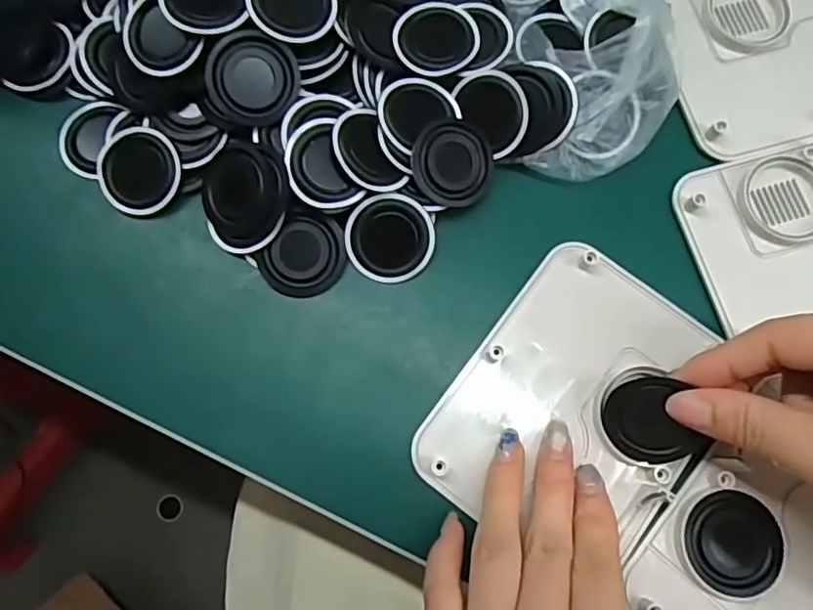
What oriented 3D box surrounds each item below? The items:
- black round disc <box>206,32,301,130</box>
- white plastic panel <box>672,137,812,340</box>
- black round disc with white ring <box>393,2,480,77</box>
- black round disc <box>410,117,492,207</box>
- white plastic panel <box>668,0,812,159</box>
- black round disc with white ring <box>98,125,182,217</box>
[{"bbox_3d":[-0.066,-0.097,0.255,0.037,0.004,0.038,-2,97,-14],"label":"black round disc"},{"bbox_3d":[0.194,-0.033,0.273,0.124,0.013,0.090,-15,77,-6],"label":"white plastic panel"},{"bbox_3d":[0.014,-0.122,0.275,0.037,0.010,0.037,1,76,-2],"label":"black round disc with white ring"},{"bbox_3d":[0.020,-0.063,0.264,0.038,0.004,0.038,-1,92,-19],"label":"black round disc"},{"bbox_3d":[0.190,-0.128,0.294,0.122,0.013,0.093,-15,77,-6],"label":"white plastic panel"},{"bbox_3d":[-0.121,-0.061,0.267,0.039,0.007,0.037,0,82,0],"label":"black round disc with white ring"}]

